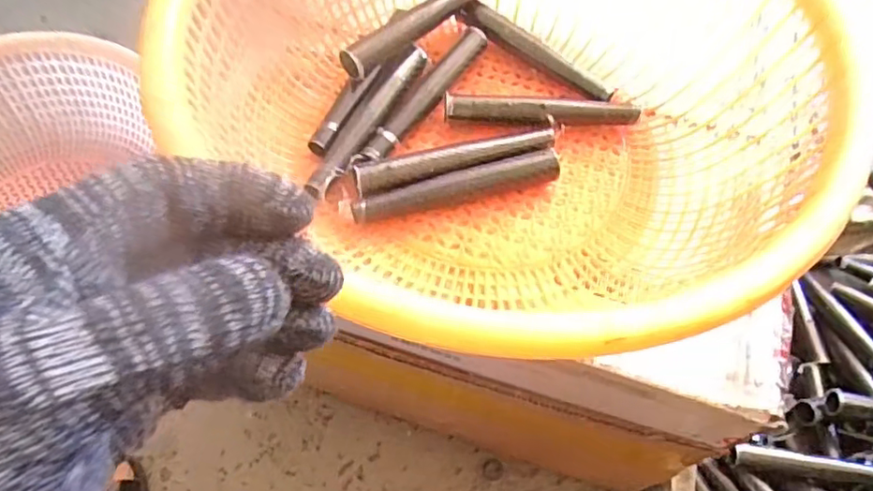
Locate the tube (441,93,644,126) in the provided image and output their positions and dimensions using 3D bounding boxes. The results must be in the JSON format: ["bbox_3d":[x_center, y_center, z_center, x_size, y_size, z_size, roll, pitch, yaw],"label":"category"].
[{"bbox_3d":[0.080,-0.101,0.445,0.144,0.017,0.015,2,62,0],"label":"tube"}]

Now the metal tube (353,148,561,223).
[{"bbox_3d":[0.014,-0.041,0.416,0.145,0.023,0.024,-14,63,-9],"label":"metal tube"}]

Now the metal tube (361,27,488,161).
[{"bbox_3d":[-0.008,-0.116,0.455,0.024,0.021,0.147,30,65,14],"label":"metal tube"}]

